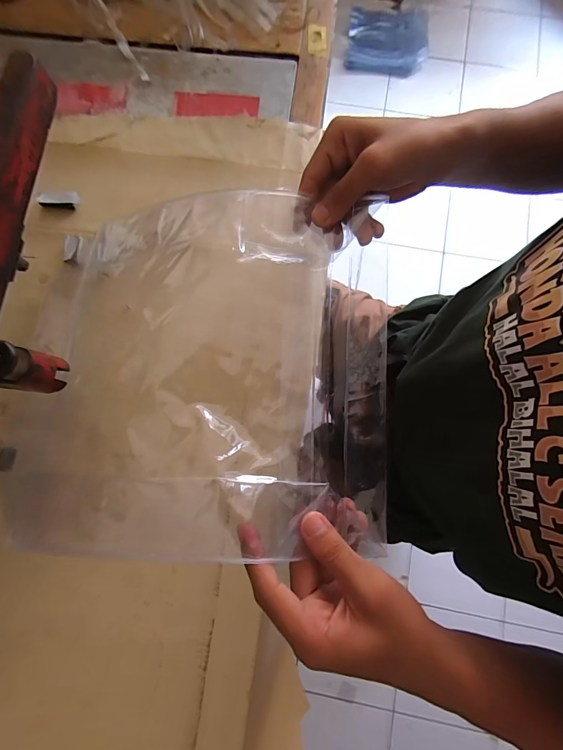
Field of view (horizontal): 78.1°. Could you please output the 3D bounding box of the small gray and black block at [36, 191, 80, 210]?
[{"bbox_3d":[-0.223,-0.175,0.347,0.041,0.007,0.016,5,79,2],"label":"small gray and black block"}]

